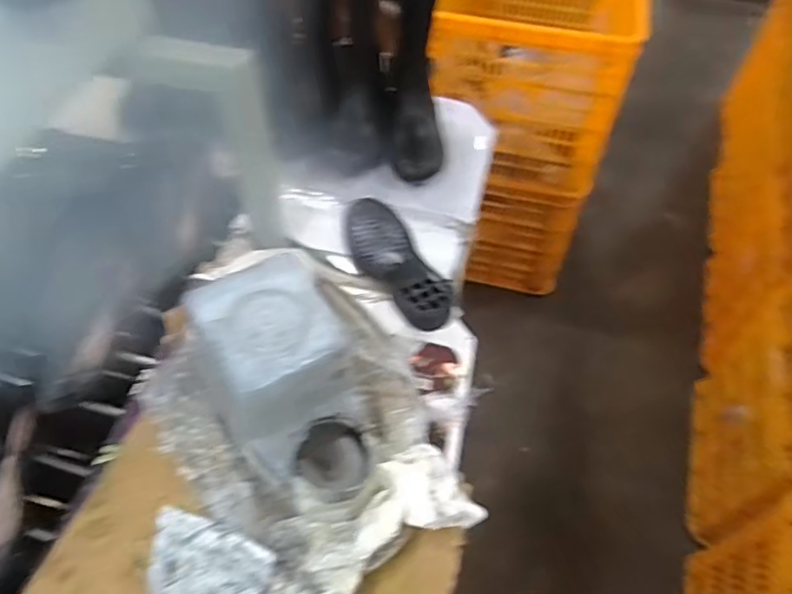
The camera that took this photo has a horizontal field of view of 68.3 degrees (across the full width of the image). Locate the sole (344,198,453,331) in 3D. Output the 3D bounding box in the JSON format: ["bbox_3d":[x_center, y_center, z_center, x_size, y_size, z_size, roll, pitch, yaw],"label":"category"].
[{"bbox_3d":[0.000,-0.047,0.676,0.074,0.024,0.200,-26,58,-19],"label":"sole"}]

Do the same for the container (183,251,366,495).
[{"bbox_3d":[-0.091,0.081,0.483,0.115,0.123,0.179,-18,56,-14],"label":"container"}]

